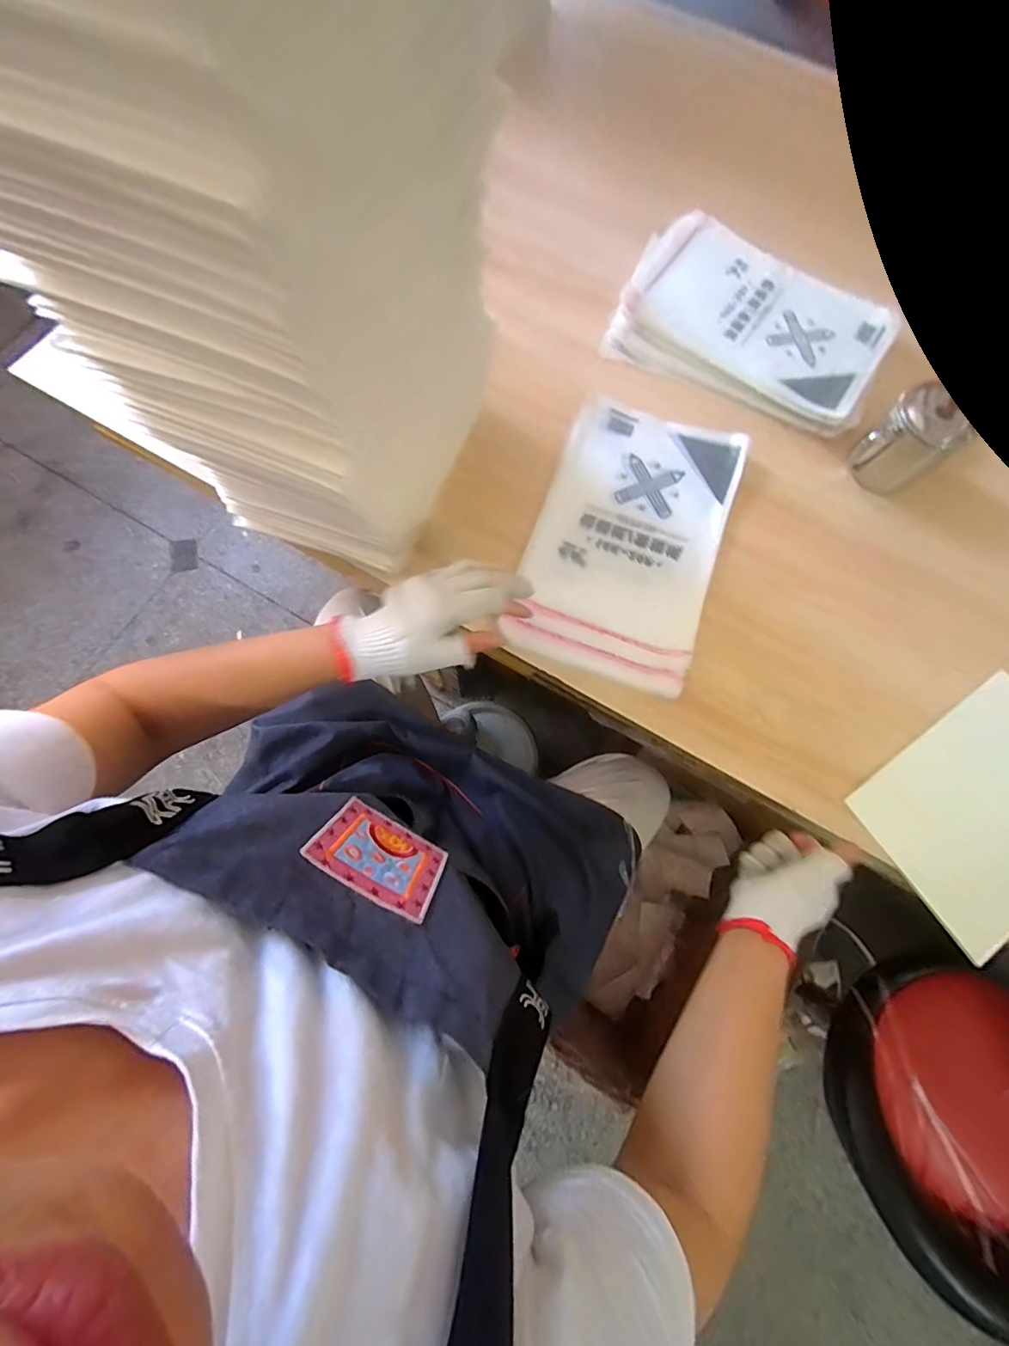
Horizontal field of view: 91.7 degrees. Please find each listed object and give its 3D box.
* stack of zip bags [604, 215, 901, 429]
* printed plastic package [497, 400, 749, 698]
[{"bbox_3d":[0.325,-0.460,0.652,0.335,0.039,0.236,31,75,6],"label":"stack of zip bags"},{"bbox_3d":[0.144,-0.159,0.573,0.203,0.020,0.338,20,74,3],"label":"printed plastic package"}]

